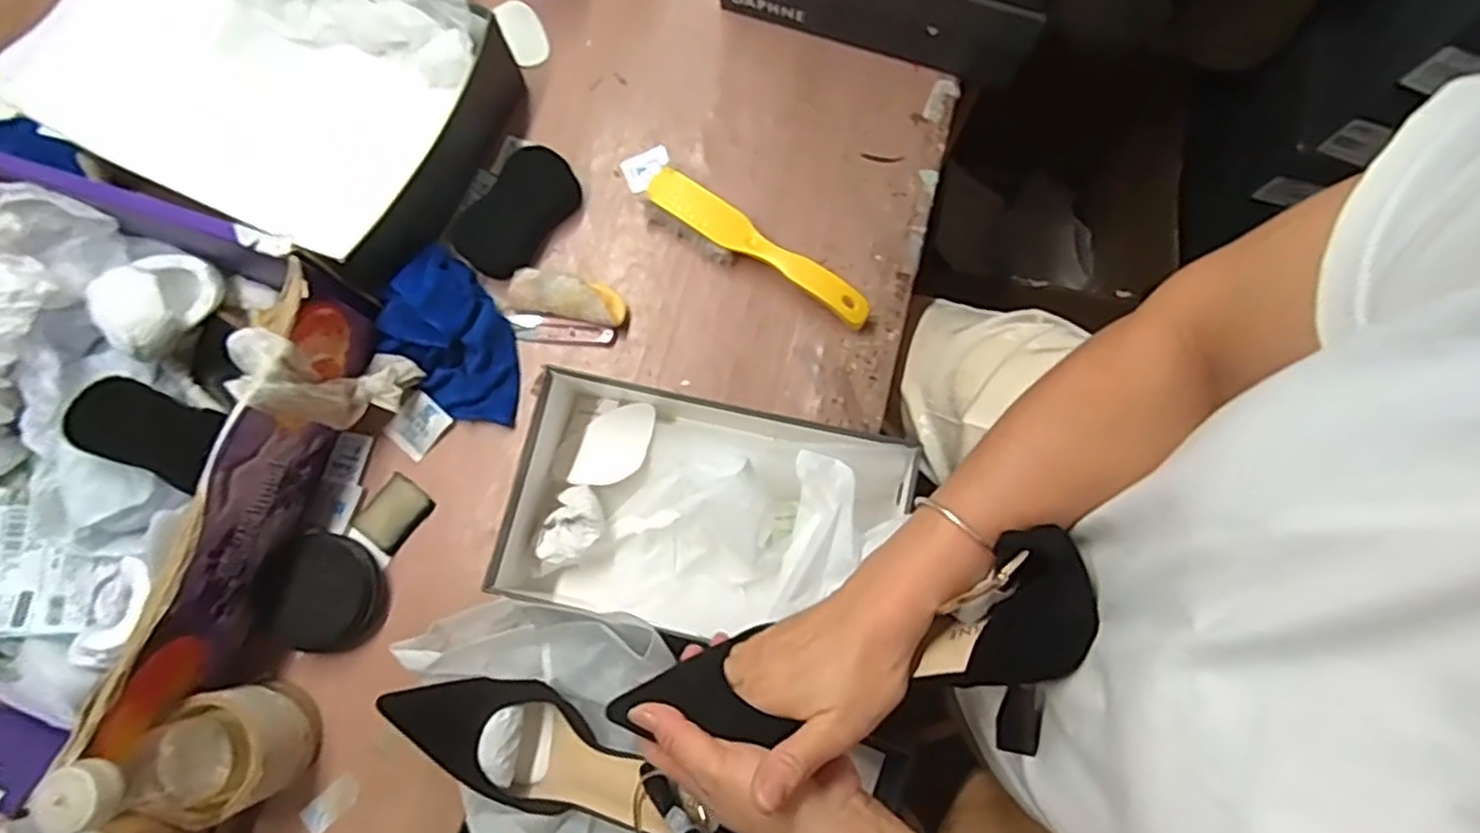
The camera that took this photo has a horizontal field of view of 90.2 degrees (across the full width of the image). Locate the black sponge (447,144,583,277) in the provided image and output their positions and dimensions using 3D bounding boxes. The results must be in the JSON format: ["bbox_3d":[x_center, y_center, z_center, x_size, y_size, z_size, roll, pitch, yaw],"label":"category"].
[{"bbox_3d":[-0.204,-0.187,0.681,0.063,0.033,0.128,37,81,8],"label":"black sponge"}]

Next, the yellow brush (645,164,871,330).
[{"bbox_3d":[0.016,-0.149,0.658,0.227,0.036,0.049,33,81,7],"label":"yellow brush"}]

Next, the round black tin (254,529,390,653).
[{"bbox_3d":[-0.343,0.145,0.605,0.090,0.042,0.091,0,78,1],"label":"round black tin"}]

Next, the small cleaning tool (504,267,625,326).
[{"bbox_3d":[-0.156,-0.111,0.662,0.105,0.026,0.040,13,79,4],"label":"small cleaning tool"}]

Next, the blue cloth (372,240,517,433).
[{"bbox_3d":[-0.249,-0.067,0.640,0.099,0.056,0.157,-42,81,-7],"label":"blue cloth"}]

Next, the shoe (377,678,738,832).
[{"bbox_3d":[-0.127,0.247,0.521,0.267,0.075,0.086,16,79,19],"label":"shoe"}]

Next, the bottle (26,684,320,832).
[{"bbox_3d":[-0.378,0.240,0.509,0.070,0.184,0.082,-16,78,-2],"label":"bottle"}]

